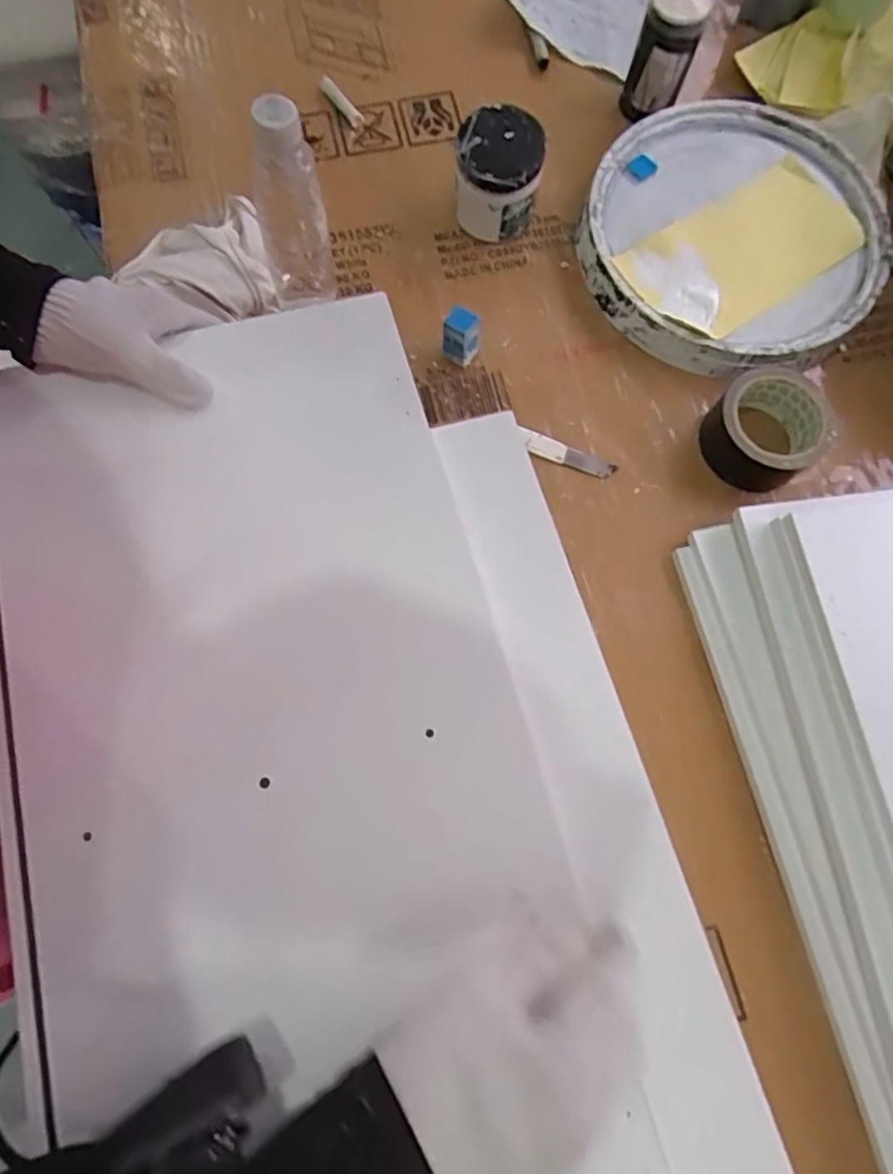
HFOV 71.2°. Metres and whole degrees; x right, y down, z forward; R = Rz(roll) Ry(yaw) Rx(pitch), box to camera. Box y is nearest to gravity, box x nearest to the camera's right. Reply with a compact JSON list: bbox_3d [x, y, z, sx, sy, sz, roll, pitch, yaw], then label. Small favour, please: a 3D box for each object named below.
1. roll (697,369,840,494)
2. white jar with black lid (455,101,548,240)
[{"bbox_3d":[0.282,-0.140,0.553,0.092,0.061,0.092,0,74,-2],"label":"roll"},{"bbox_3d":[0.048,-0.391,0.598,0.079,0.084,0.075,8,74,1],"label":"white jar with black lid"}]

